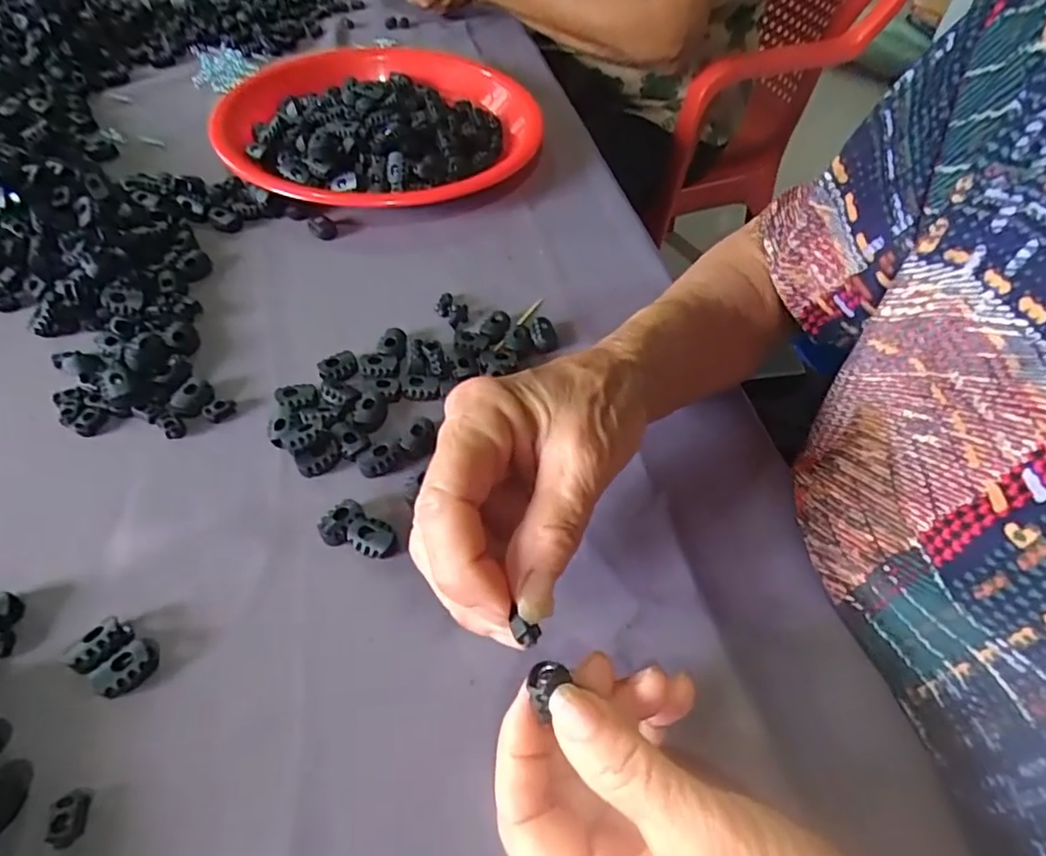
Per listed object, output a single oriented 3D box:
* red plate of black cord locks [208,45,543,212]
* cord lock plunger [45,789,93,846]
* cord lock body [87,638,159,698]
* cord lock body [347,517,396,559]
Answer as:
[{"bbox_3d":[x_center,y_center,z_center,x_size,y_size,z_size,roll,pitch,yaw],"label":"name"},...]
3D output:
[{"bbox_3d":[-0.114,-0.258,0.495,0.251,0.043,0.255,-1,52,-4],"label":"red plate of black cord locks"},{"bbox_3d":[-0.157,0.135,0.205,0.010,0.008,0.016,-5,52,-7],"label":"cord lock plunger"},{"bbox_3d":[-0.157,0.096,0.234,0.015,0.010,0.022,38,59,24],"label":"cord lock body"},{"bbox_3d":[-0.070,0.052,0.276,0.023,0.010,0.016,17,53,10],"label":"cord lock body"}]

